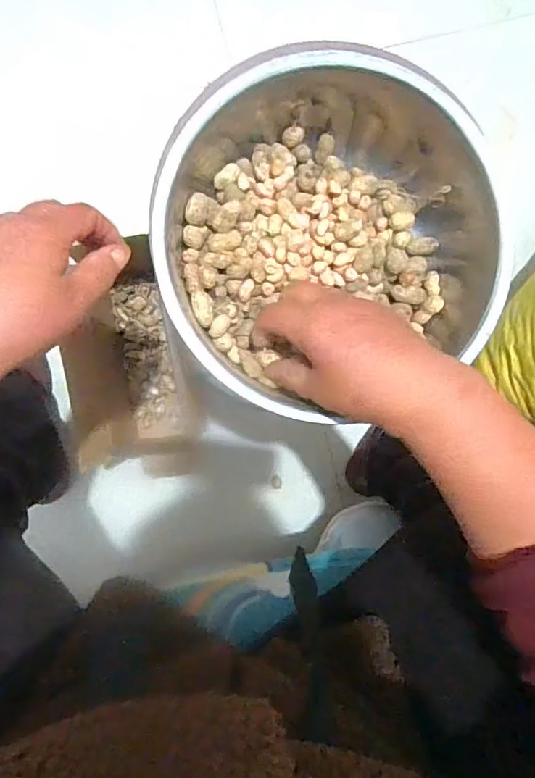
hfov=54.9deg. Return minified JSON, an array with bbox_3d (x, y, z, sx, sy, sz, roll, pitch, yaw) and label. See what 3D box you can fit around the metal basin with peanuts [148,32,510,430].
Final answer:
[{"bbox_3d":[0.062,-0.145,0.410,0.302,0.122,0.280,0,92,-5],"label":"metal basin with peanuts"}]

